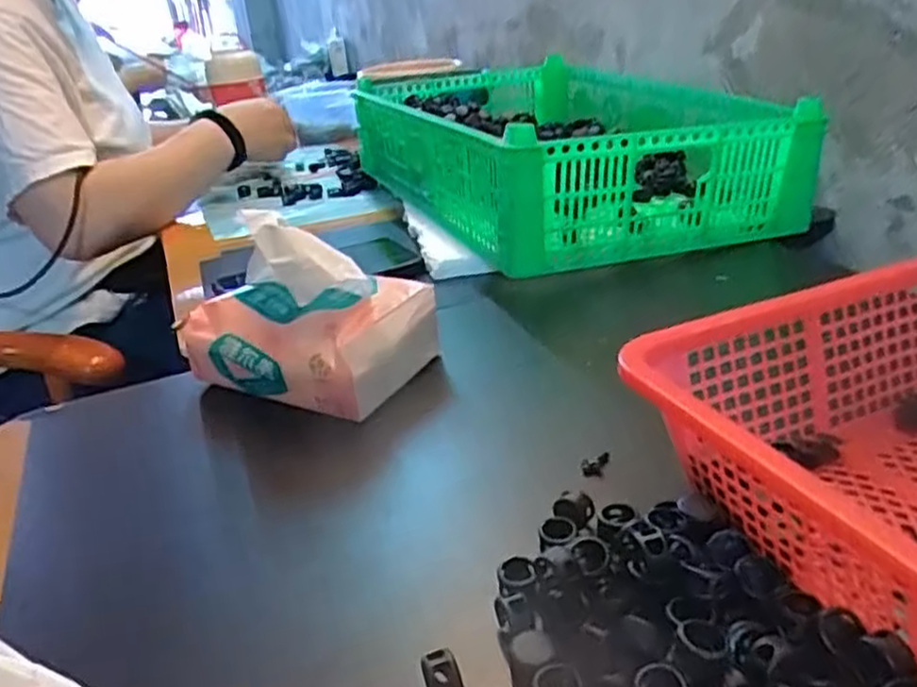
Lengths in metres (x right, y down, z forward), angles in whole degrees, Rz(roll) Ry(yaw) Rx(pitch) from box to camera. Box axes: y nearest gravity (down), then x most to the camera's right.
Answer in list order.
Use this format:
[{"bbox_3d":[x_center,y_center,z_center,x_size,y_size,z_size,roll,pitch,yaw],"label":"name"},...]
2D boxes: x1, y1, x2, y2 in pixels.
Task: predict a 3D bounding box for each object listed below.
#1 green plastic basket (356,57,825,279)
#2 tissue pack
[{"bbox_3d":[0.094,-0.207,0.782,0.291,0.102,0.464,-14,27,-17],"label":"green plastic basket"},{"bbox_3d":[-0.097,-0.023,0.467,0.138,0.099,0.093,7,29,25],"label":"tissue pack"}]

